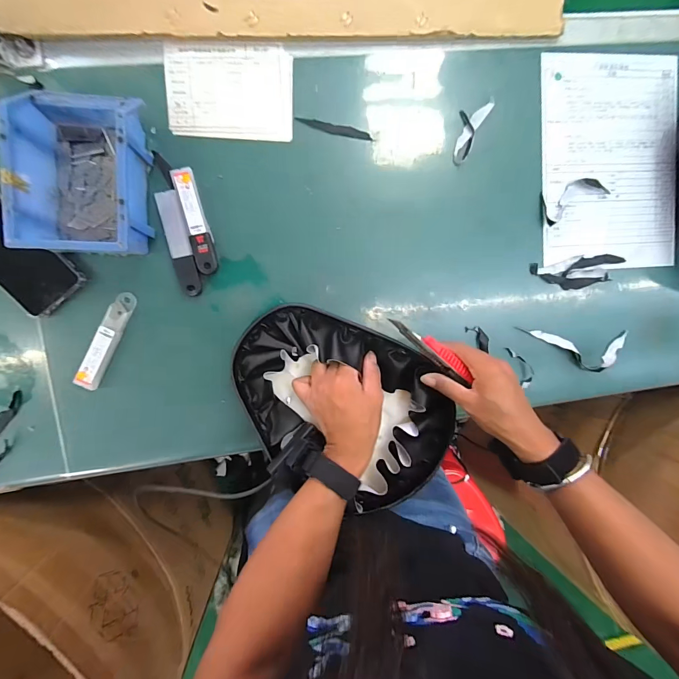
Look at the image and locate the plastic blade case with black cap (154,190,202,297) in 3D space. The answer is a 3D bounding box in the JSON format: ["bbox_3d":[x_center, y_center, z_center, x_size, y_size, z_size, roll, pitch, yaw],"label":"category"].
[{"bbox_3d":[-0.197,-0.118,0.433,0.027,0.007,0.126,-13,97,-6],"label":"plastic blade case with black cap"}]

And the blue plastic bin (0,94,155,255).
[{"bbox_3d":[-0.281,-0.184,0.386,0.115,0.075,0.174,0,96,-7],"label":"blue plastic bin"}]

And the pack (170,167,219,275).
[{"bbox_3d":[-0.177,-0.146,0.431,0.027,0.009,0.128,-14,97,-6],"label":"pack"}]

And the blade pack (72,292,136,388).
[{"bbox_3d":[-0.288,0.001,0.432,0.025,0.012,0.125,25,92,-9],"label":"blade pack"}]

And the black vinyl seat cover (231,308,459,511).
[{"bbox_3d":[0.008,0.083,0.411,0.280,0.044,0.200,37,90,-9],"label":"black vinyl seat cover"}]

